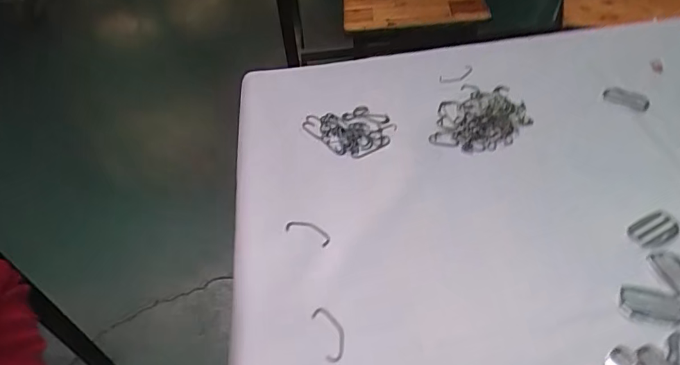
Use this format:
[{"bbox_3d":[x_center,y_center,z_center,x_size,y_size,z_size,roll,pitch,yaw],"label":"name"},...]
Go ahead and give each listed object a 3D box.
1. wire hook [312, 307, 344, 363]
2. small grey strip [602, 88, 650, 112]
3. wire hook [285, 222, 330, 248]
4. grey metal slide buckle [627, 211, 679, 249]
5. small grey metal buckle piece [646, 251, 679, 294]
[{"bbox_3d":[-0.007,0.117,0.375,0.019,0.006,0.044,-17,48,-10],"label":"wire hook"},{"bbox_3d":[0.320,-0.094,0.540,0.046,0.004,0.028,21,53,23],"label":"small grey strip"},{"bbox_3d":[-0.028,0.045,0.440,0.042,0.006,0.019,18,52,21],"label":"wire hook"},{"bbox_3d":[0.273,0.041,0.418,0.045,0.004,0.027,-22,49,-15],"label":"grey metal slide buckle"},{"bbox_3d":[0.271,0.073,0.387,0.024,0.005,0.045,-15,47,-8],"label":"small grey metal buckle piece"}]

